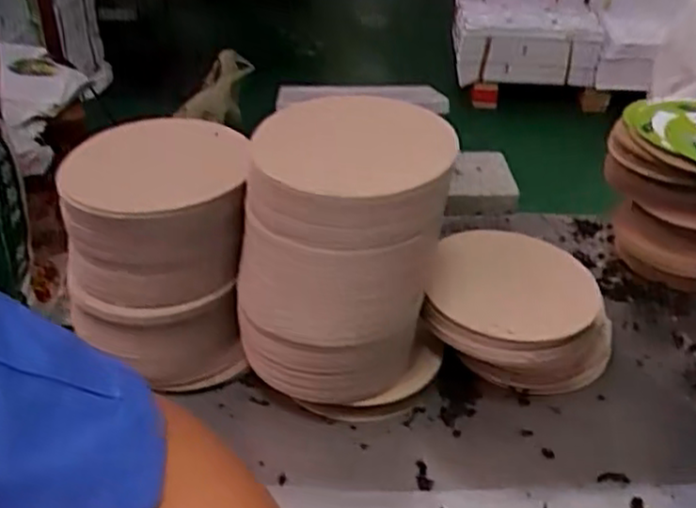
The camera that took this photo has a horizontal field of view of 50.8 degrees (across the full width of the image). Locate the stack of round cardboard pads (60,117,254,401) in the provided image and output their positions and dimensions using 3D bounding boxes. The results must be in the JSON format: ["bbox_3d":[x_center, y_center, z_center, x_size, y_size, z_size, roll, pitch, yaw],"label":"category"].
[{"bbox_3d":[-0.158,0.000,0.648,0.142,0.192,0.140,-5,36,-7],"label":"stack of round cardboard pads"}]

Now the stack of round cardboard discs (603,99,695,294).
[{"bbox_3d":[0.372,-0.067,0.825,0.164,0.163,0.139,14,38,19],"label":"stack of round cardboard discs"}]

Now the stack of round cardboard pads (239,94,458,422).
[{"bbox_3d":[-0.004,0.010,0.635,0.164,0.238,0.171,1,36,2],"label":"stack of round cardboard pads"}]

